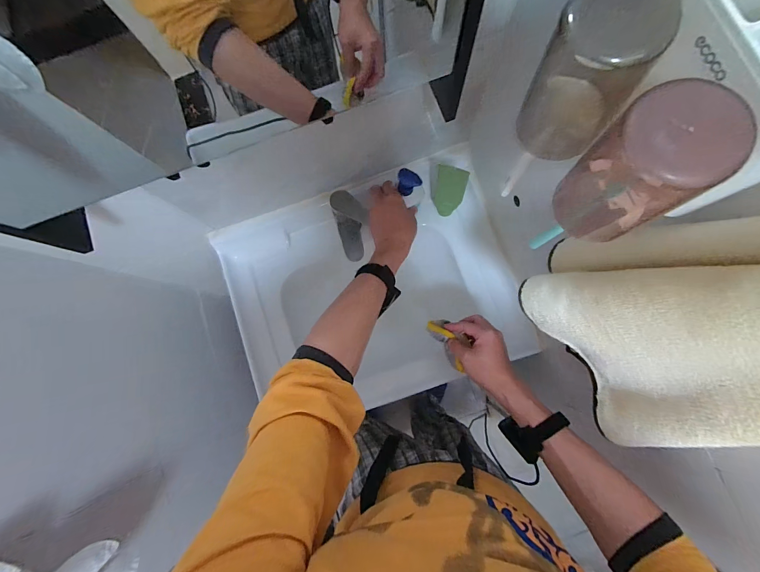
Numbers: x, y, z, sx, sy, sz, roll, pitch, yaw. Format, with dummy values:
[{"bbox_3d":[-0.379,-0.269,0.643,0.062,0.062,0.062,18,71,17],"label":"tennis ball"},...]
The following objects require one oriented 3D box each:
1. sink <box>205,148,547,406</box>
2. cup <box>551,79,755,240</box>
[{"bbox_3d":[-0.019,0.005,0.758,0.611,0.152,0.464,-18,81,1],"label":"sink"},{"bbox_3d":[0.176,-0.077,0.232,0.055,0.118,0.067,-42,82,-2],"label":"cup"}]

